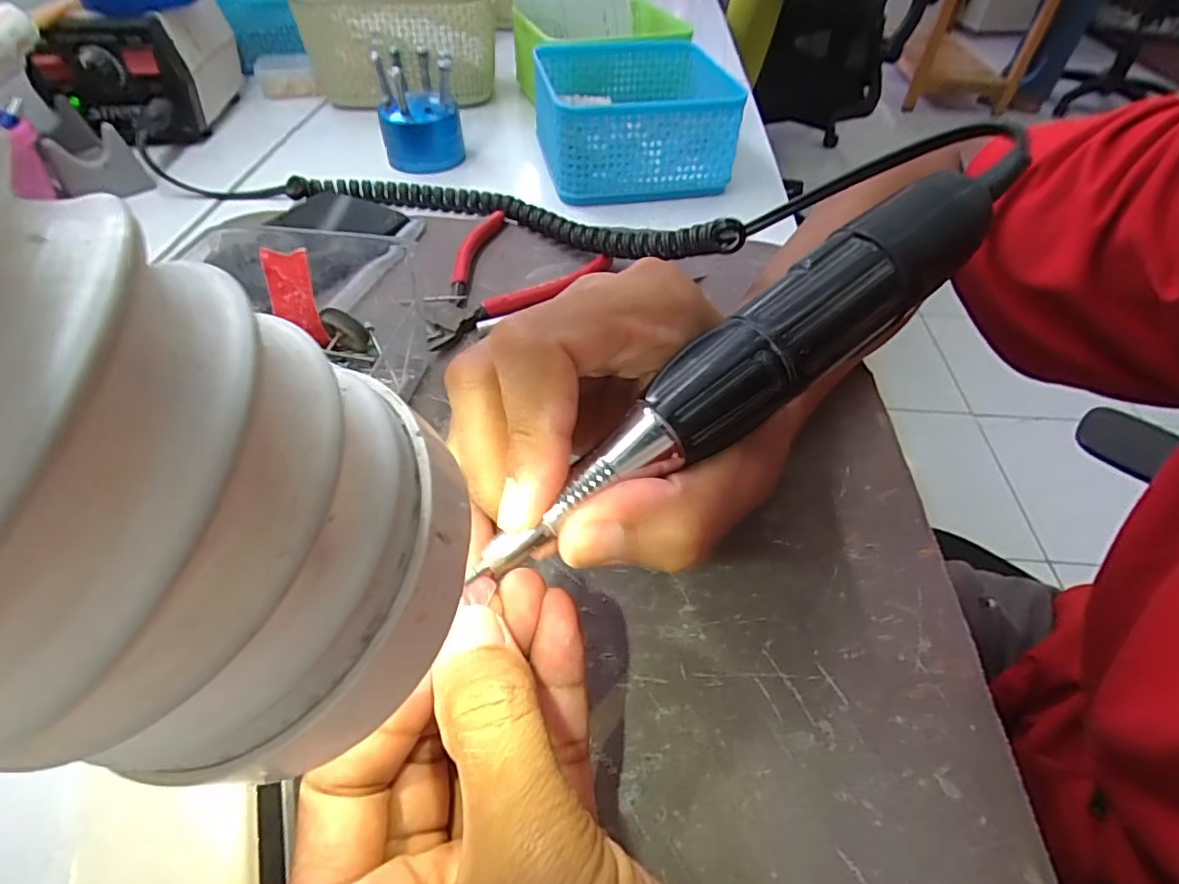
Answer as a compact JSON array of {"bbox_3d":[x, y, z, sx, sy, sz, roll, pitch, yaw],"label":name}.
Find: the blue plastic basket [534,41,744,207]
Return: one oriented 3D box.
[{"bbox_3d":[0.029,-0.241,0.429,0.129,0.060,0.141,-4,49,-4],"label":"blue plastic basket"}]

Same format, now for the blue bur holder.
[{"bbox_3d":[-0.127,-0.249,0.430,0.056,0.063,0.063,-8,49,-8],"label":"blue bur holder"}]

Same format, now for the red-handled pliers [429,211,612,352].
[{"bbox_3d":[-0.057,-0.091,0.327,0.090,0.011,0.113,30,55,23],"label":"red-handled pliers"}]

